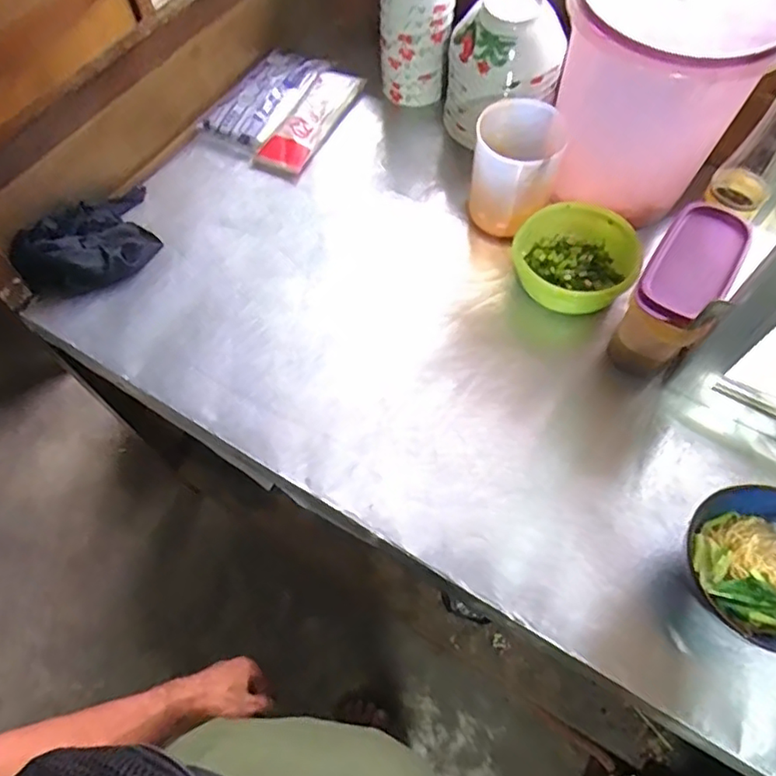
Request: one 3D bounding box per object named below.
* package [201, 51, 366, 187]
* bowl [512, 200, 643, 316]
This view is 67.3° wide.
[{"bbox_3d":[-0.168,-0.457,0.944,0.192,0.034,0.250,25,66,13],"label":"package"},{"bbox_3d":[0.248,-0.169,0.781,0.153,0.065,0.157,-1,63,1],"label":"bowl"}]

